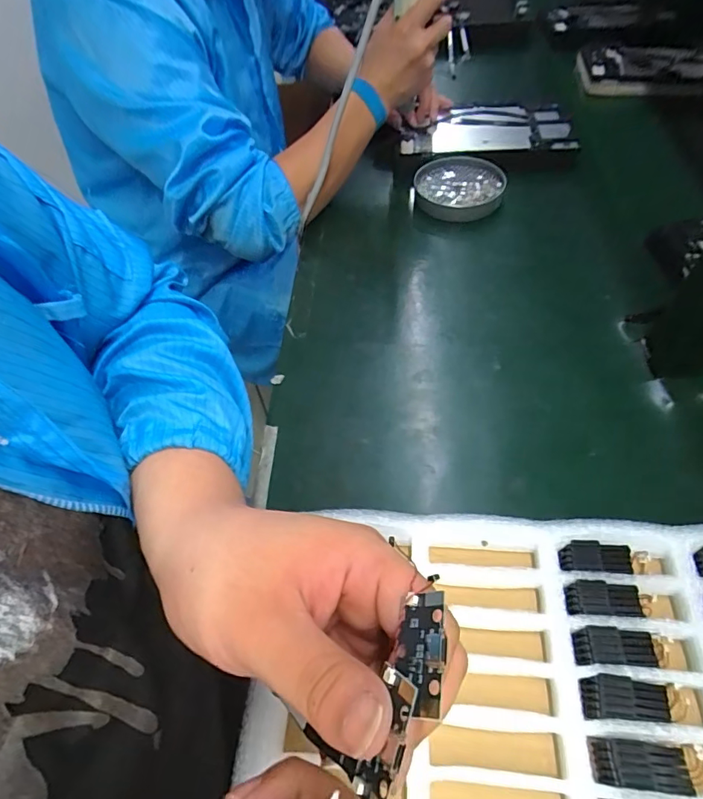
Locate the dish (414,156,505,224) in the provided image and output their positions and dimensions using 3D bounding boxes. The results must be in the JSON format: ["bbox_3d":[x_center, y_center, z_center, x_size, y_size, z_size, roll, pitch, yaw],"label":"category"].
[{"bbox_3d":[0.140,-0.273,0.605,0.113,0.031,0.110,-3,57,5],"label":"dish"}]

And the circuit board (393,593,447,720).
[{"bbox_3d":[0.021,0.080,0.147,0.004,0.018,0.032,31,53,-27],"label":"circuit board"}]

